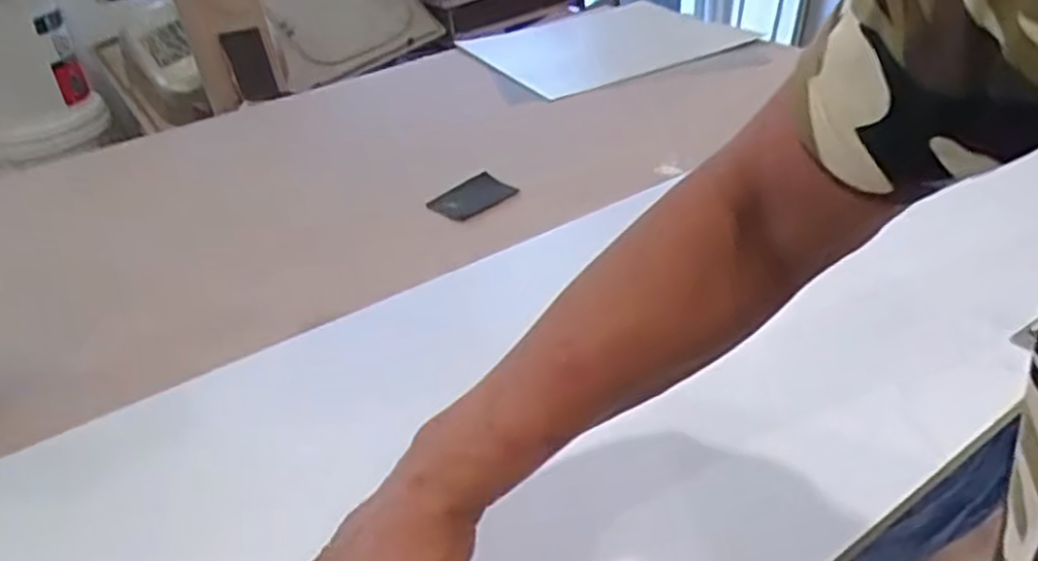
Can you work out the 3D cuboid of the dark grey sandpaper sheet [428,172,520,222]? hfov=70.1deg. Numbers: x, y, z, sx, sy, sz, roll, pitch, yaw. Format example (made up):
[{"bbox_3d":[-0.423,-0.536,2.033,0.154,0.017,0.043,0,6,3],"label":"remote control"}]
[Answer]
[{"bbox_3d":[-0.064,-0.116,1.029,0.103,0.022,0.081,-25,38,-27],"label":"dark grey sandpaper sheet"}]

